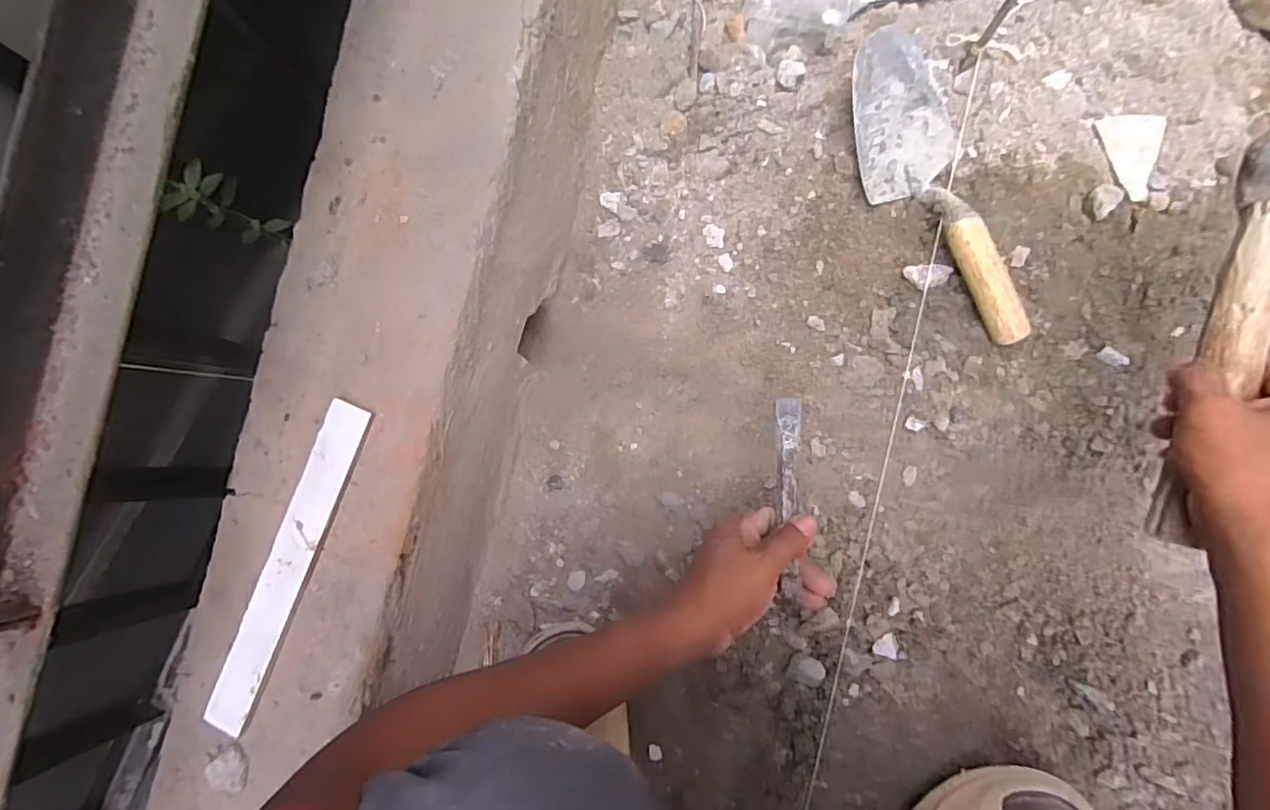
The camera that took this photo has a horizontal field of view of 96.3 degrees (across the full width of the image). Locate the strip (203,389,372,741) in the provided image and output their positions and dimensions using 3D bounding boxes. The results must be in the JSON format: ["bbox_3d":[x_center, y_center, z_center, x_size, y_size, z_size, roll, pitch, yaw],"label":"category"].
[{"bbox_3d":[-0.249,0.115,0.407,0.030,0.005,0.243,21,88,1],"label":"strip"}]

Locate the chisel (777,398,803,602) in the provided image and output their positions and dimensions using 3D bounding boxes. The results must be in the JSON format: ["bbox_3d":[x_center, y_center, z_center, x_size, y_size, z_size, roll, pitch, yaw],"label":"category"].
[{"bbox_3d":[0.122,0.067,0.451,0.019,0.008,0.167,4,61,9],"label":"chisel"}]

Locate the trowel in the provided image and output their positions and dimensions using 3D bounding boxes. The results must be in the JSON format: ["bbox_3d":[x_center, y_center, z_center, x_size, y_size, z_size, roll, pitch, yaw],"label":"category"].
[{"bbox_3d":[0.264,-0.178,0.495,0.092,0.073,0.276,-23,86,7],"label":"trowel"}]

